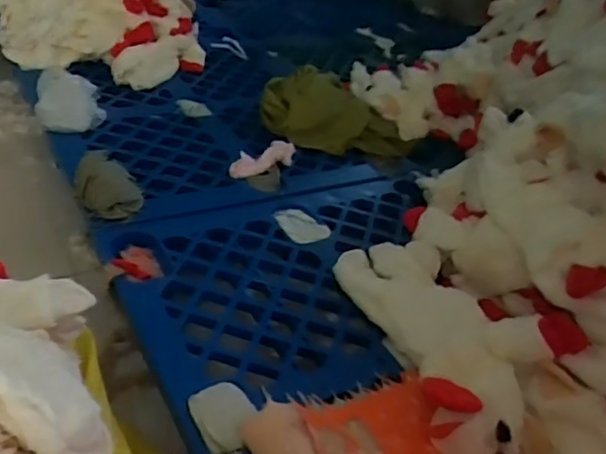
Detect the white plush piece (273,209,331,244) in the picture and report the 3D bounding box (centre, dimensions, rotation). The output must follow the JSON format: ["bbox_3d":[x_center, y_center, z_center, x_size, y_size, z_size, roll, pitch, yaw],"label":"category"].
[{"bbox_3d":[-0.004,-0.001,1.535,0.161,0.036,0.085,20,36,14],"label":"white plush piece"}]

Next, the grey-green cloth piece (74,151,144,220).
[{"bbox_3d":[-0.470,-0.109,1.426,0.152,0.098,0.174,-3,36,-18],"label":"grey-green cloth piece"}]

